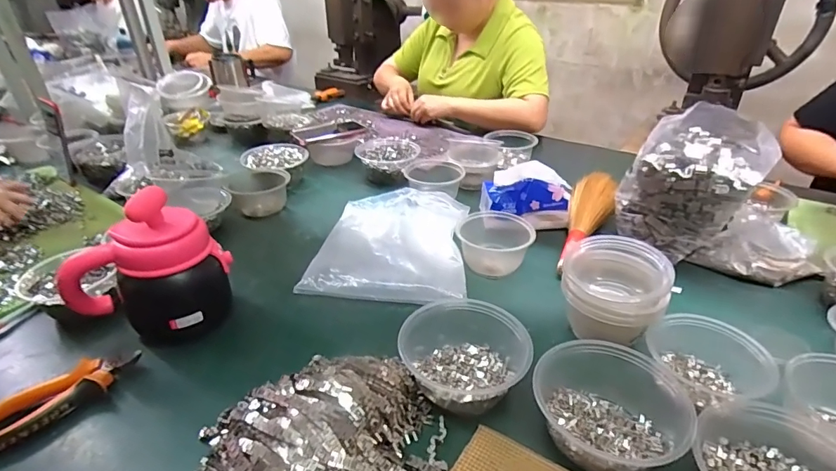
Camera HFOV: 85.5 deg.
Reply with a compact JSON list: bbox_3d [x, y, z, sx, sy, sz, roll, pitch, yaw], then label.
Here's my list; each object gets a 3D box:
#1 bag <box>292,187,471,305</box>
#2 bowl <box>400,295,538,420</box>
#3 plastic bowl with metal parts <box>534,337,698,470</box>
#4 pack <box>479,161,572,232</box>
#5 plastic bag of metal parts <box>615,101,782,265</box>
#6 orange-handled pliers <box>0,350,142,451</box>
[{"bbox_3d":[-0.038,0.003,0.722,0.224,0.043,0.264,3,33,7],"label":"bag"},{"bbox_3d":[0.049,0.126,0.492,0.135,0.060,0.119,-6,33,-8],"label":"bowl"},{"bbox_3d":[0.182,0.160,0.436,0.129,0.057,0.132,-1,33,1],"label":"plastic bowl with metal parts"},{"bbox_3d":[0.186,-0.074,0.777,0.151,0.091,0.065,7,34,13],"label":"pack"},{"bbox_3d":[0.419,-0.082,0.696,0.171,0.185,0.168,22,39,32],"label":"plastic bag of metal parts"},{"bbox_3d":[-0.378,0.171,0.478,0.052,0.033,0.149,25,41,35],"label":"orange-handled pliers"}]

